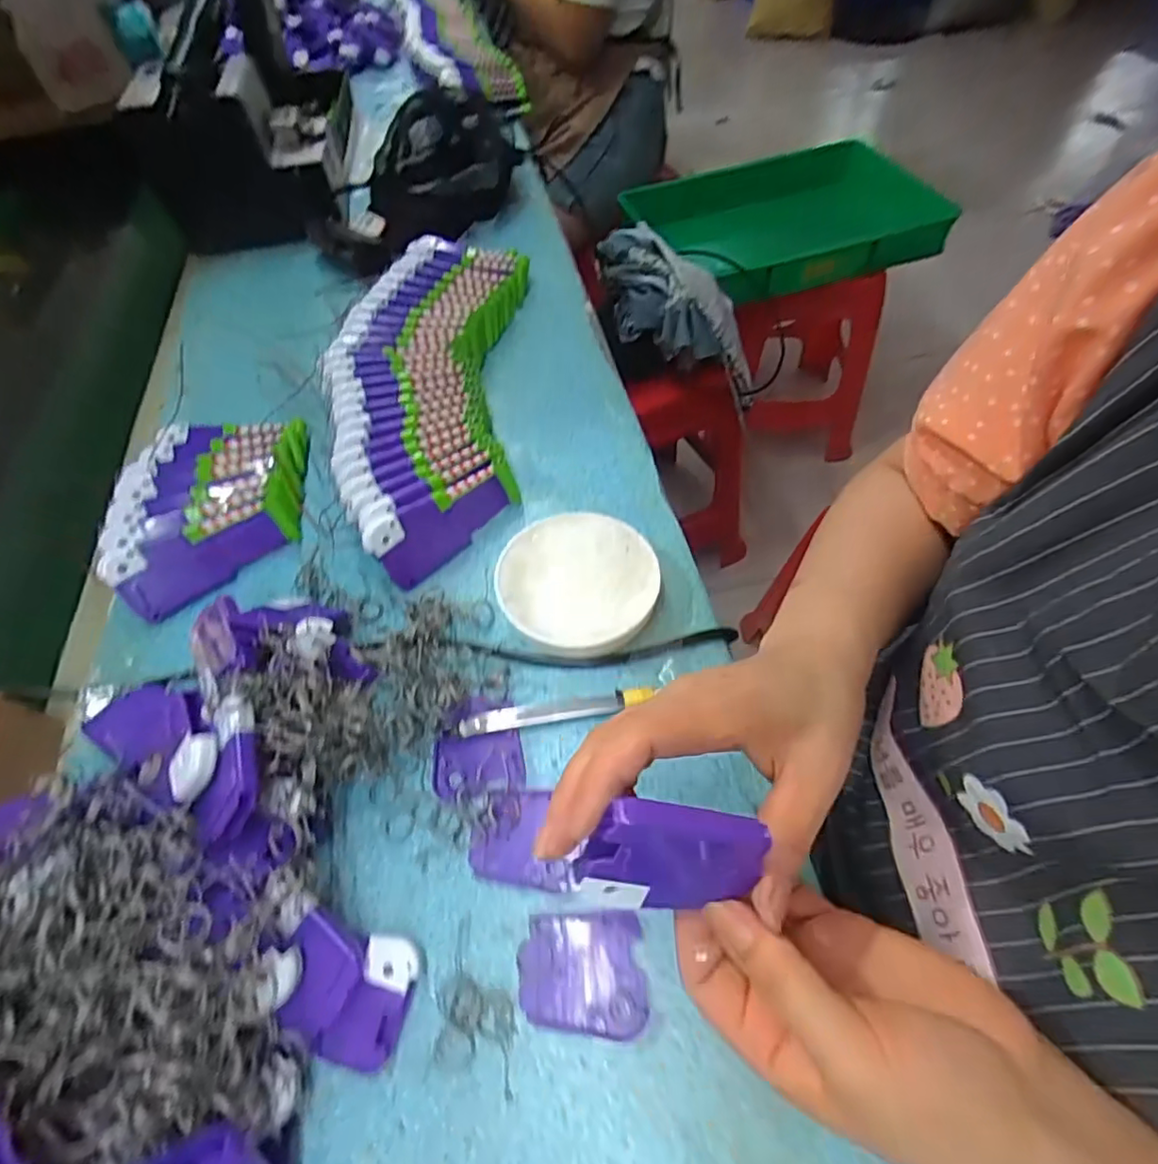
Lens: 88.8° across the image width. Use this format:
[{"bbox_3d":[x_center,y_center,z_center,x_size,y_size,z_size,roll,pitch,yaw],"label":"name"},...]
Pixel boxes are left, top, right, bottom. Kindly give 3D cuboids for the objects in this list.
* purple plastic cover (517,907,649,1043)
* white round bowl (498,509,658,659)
[{"bbox_3d":[0.001,0.190,0.289,0.059,0.005,0.050,-4,56,1],"label":"purple plastic cover"},{"bbox_3d":[-0.001,0.001,0.390,0.101,0.019,0.099,-2,57,2],"label":"white round bowl"}]

